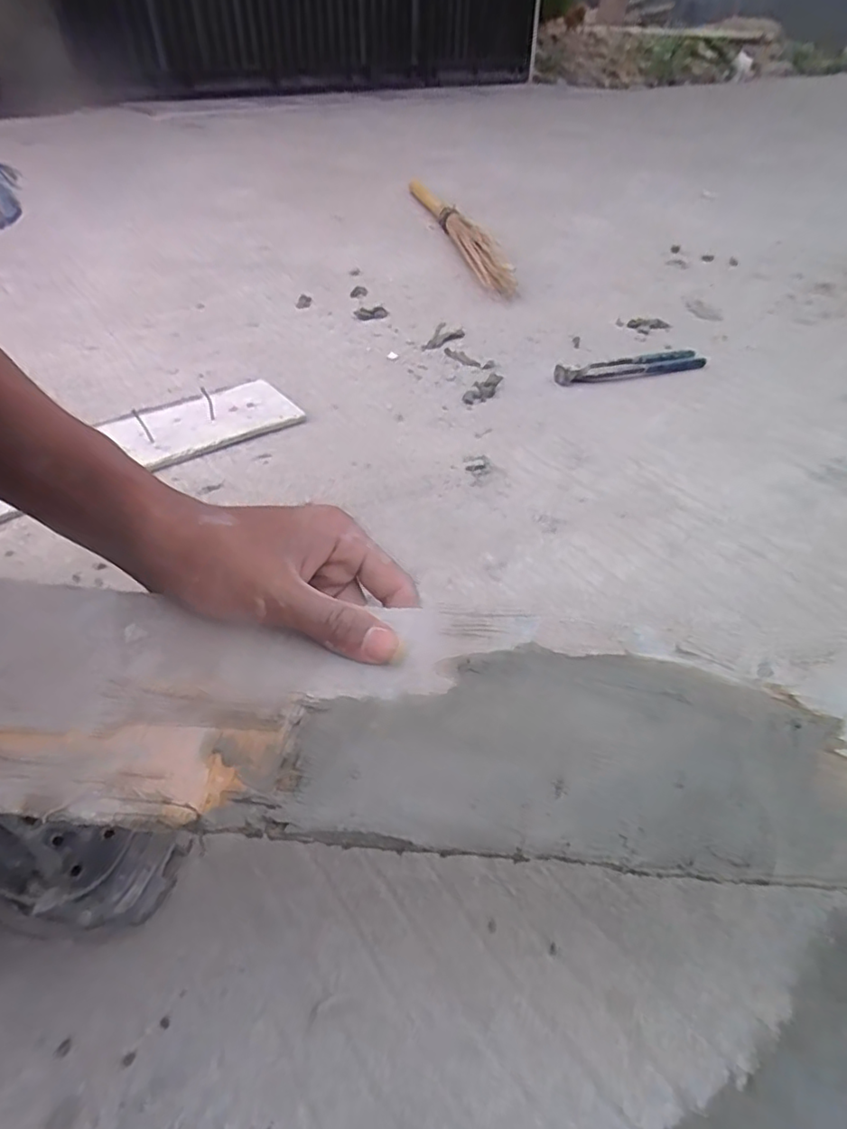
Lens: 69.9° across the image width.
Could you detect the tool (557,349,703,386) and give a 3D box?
[{"bbox_3d":[0.292,-0.277,0.852,0.231,0.025,0.031,-11,44,-14],"label":"tool"}]

